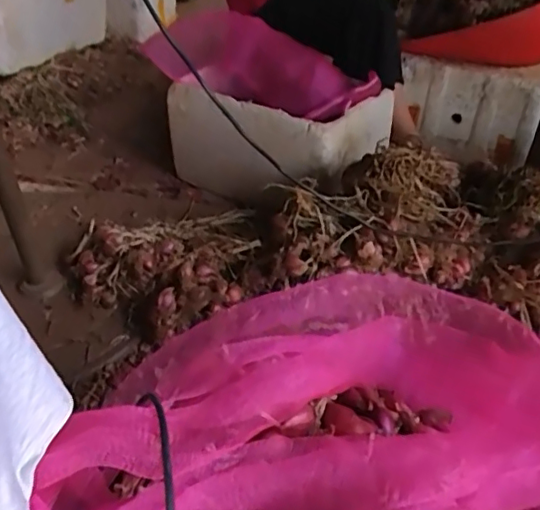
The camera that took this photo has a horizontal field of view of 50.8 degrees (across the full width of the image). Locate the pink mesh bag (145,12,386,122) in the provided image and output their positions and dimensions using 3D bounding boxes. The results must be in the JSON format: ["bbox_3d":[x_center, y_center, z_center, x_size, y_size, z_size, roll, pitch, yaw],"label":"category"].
[{"bbox_3d":[-0.047,-0.445,1.323,0.543,0.134,0.215,25,46,27],"label":"pink mesh bag"}]

